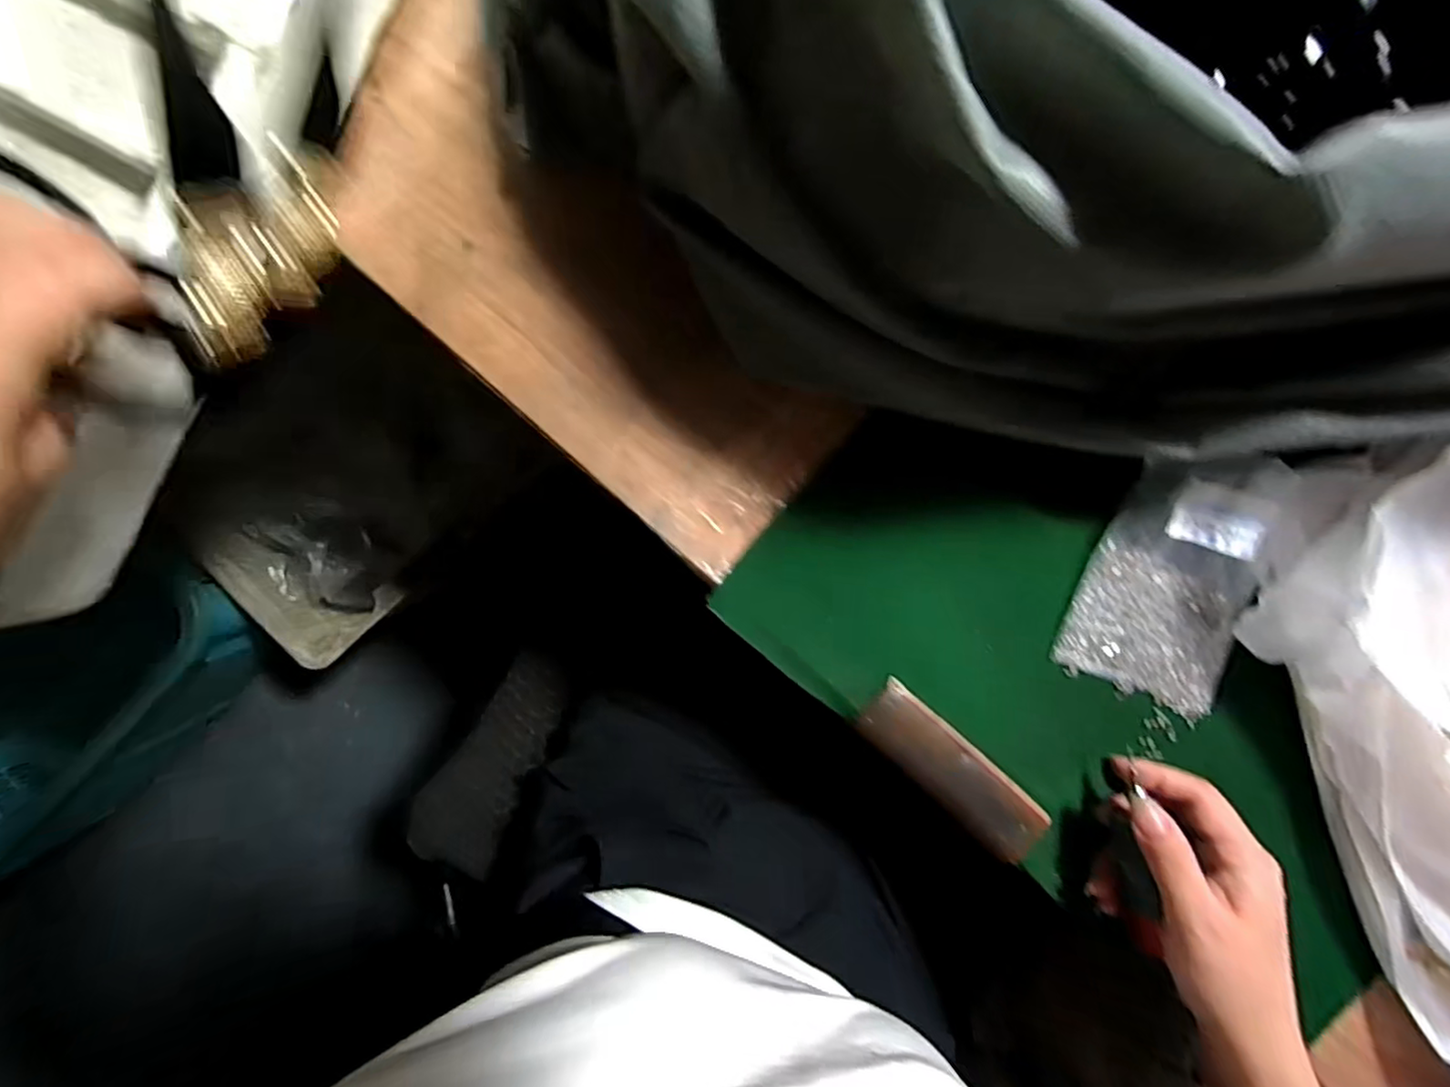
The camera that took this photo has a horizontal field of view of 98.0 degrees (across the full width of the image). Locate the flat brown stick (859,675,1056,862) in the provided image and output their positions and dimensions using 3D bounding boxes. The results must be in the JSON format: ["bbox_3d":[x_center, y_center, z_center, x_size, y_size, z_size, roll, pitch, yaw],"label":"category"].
[{"bbox_3d":[0.125,0.126,0.344,0.119,0.006,0.035,42,91,-3],"label":"flat brown stick"}]

